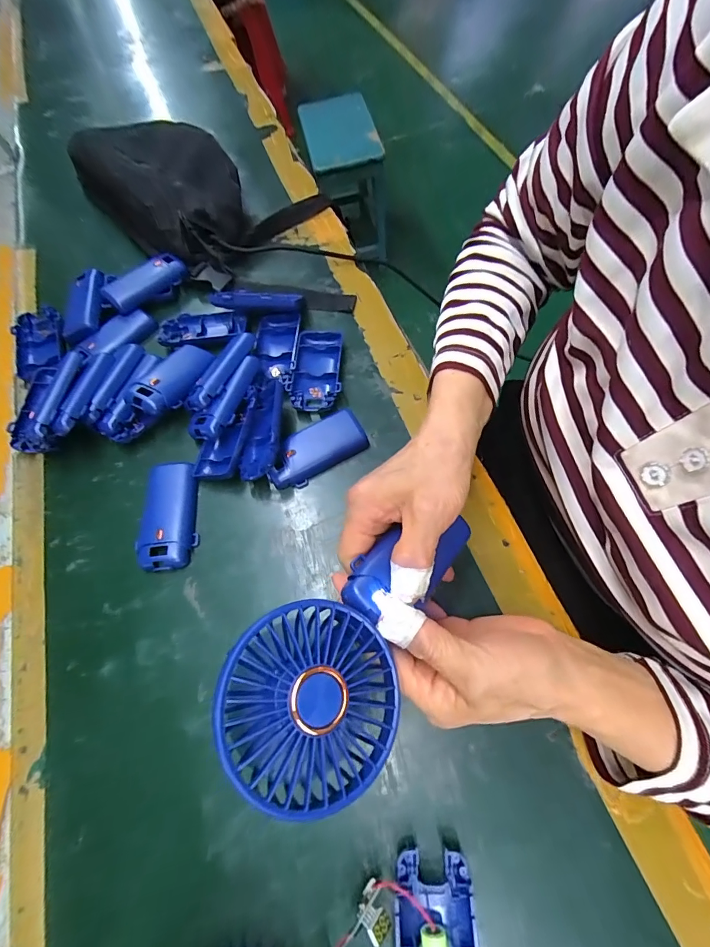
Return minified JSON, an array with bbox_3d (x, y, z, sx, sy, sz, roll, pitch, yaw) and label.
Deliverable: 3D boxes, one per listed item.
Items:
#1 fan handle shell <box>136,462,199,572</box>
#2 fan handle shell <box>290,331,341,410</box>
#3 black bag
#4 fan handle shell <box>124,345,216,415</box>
[{"bbox_3d":[-0.159,0.035,0.338,0.045,0.016,0.091,-7,65,0],"label":"fan handle shell"},{"bbox_3d":[-0.037,-0.102,0.389,0.045,0.016,0.096,-3,66,2],"label":"fan handle shell"},{"bbox_3d":[-0.231,-0.361,0.488,0.167,0.063,0.286,-36,69,-12],"label":"black bag"},{"bbox_3d":[-0.173,-0.093,0.378,0.048,0.015,0.092,15,53,10],"label":"fan handle shell"}]

